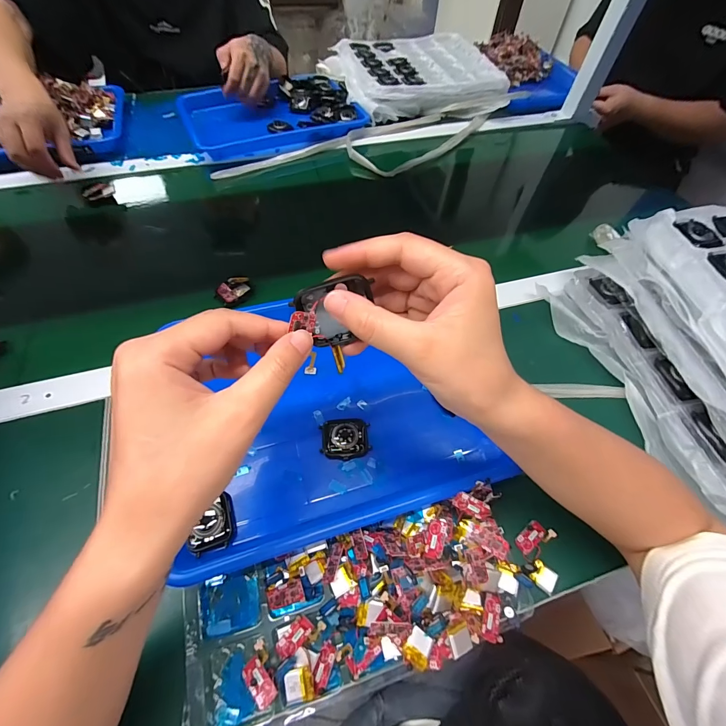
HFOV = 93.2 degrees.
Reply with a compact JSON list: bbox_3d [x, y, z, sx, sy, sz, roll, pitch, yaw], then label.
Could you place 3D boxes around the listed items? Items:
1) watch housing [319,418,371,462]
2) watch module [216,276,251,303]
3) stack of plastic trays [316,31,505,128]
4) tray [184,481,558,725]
[{"bbox_3d":[-0.017,0.072,0.325,0.045,0.015,0.037,0,58,-2],"label":"watch housing"},{"bbox_3d":[-0.163,-0.093,0.436,0.043,0.014,0.034,-27,62,-18],"label":"watch module"},{"bbox_3d":[0.109,-0.607,0.724,0.324,0.051,0.314,-19,60,-14],"label":"stack of plastic trays"},{"bbox_3d":[0.015,0.182,0.267,0.293,0.038,0.102,-14,59,-11],"label":"tray"}]

